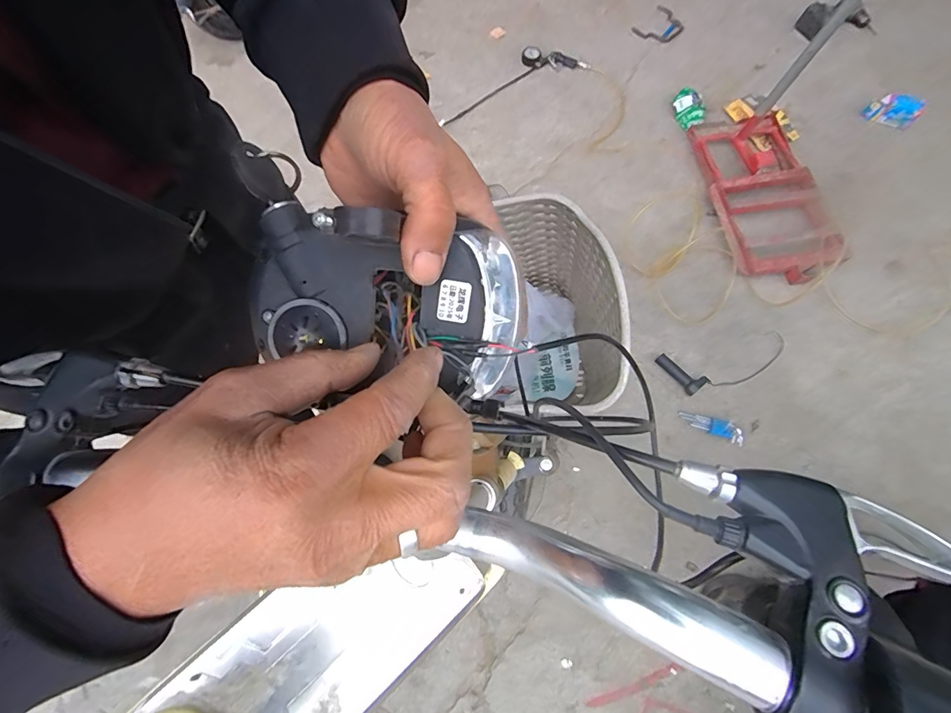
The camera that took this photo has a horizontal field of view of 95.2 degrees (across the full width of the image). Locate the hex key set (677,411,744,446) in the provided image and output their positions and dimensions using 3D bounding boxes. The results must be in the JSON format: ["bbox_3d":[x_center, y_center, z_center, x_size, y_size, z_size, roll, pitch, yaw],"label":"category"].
[{"bbox_3d":[0.637,0.188,1.166,0.166,0.028,0.050,20,72,8],"label":"hex key set"}]

